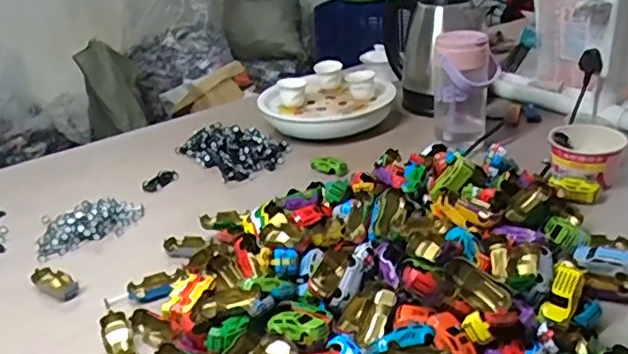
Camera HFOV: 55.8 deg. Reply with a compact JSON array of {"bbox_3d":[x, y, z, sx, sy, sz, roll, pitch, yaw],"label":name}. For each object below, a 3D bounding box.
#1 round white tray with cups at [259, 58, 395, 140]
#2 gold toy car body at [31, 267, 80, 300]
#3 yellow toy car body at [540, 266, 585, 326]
[{"bbox_3d":[0.023,-0.146,1.091,0.246,0.077,0.184,-9,28,-7],"label":"round white tray with cups"},{"bbox_3d":[-0.309,0.127,0.711,0.058,0.019,0.036,19,36,37],"label":"gold toy car body"},{"bbox_3d":[0.231,0.107,0.550,0.024,0.016,0.056,16,63,34],"label":"yellow toy car body"}]

